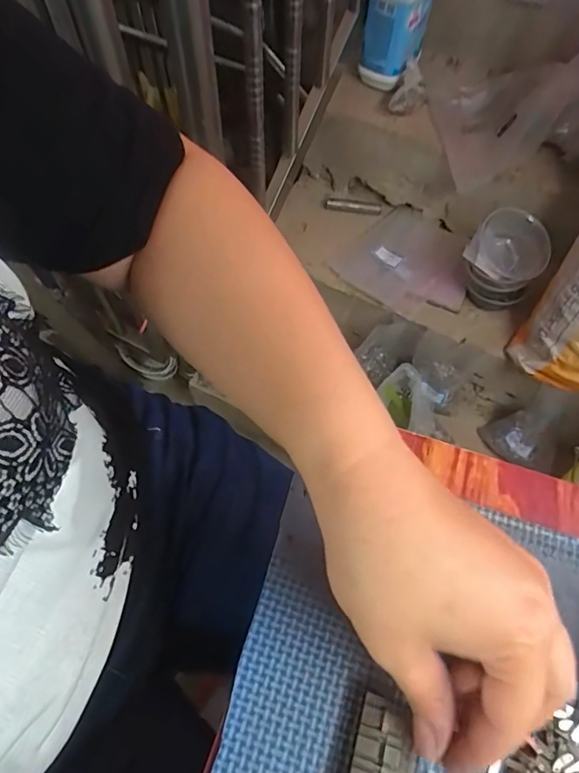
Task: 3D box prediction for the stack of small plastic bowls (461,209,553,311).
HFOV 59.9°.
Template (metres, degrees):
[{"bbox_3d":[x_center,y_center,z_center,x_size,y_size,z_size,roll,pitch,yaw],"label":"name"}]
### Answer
[{"bbox_3d":[0.372,-0.211,0.894,0.124,0.156,0.111,29,65,14],"label":"stack of small plastic bowls"}]

